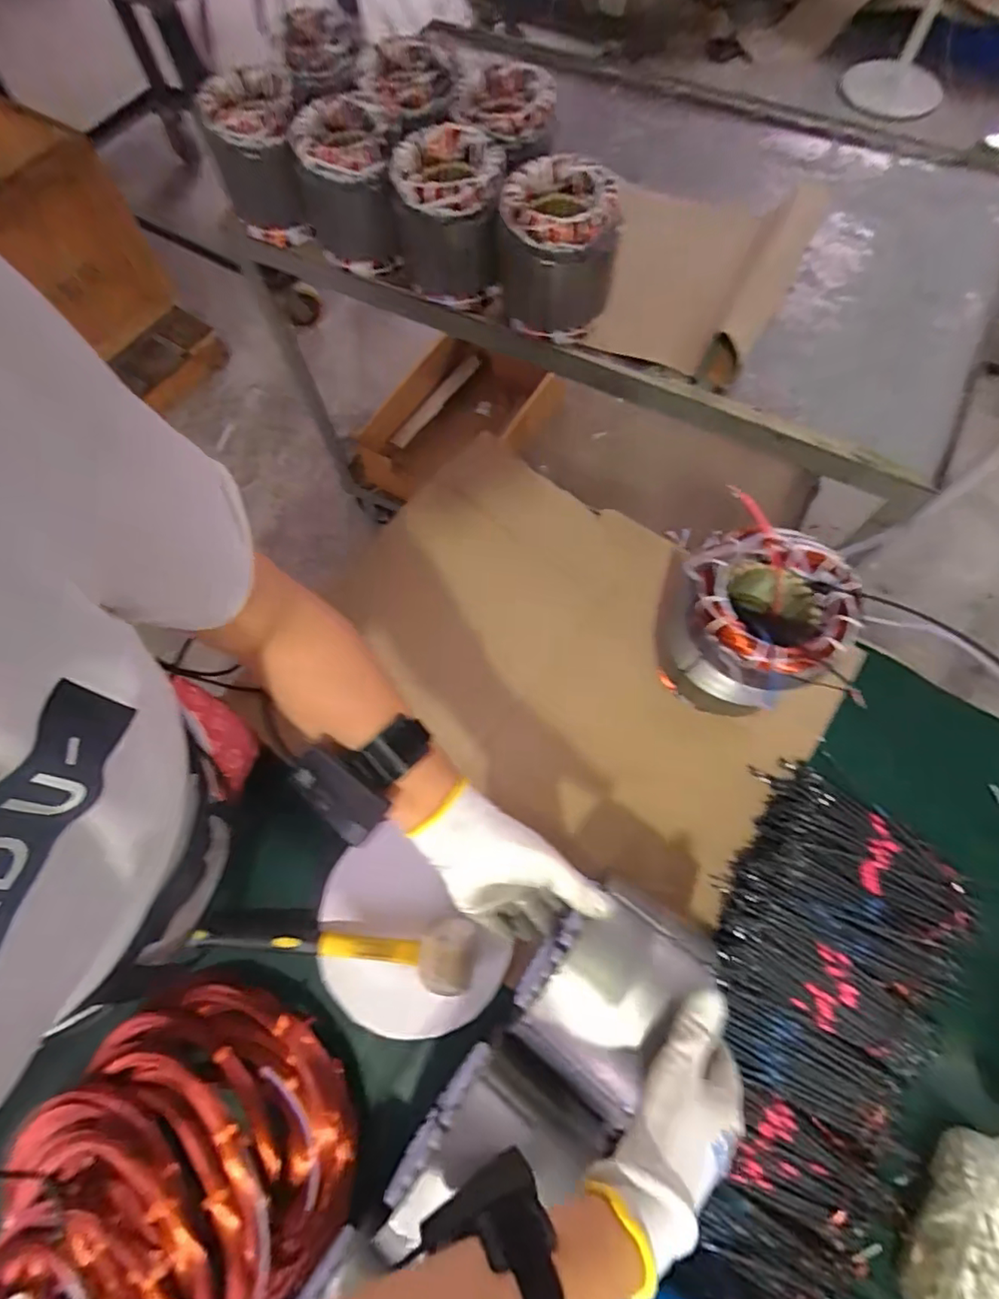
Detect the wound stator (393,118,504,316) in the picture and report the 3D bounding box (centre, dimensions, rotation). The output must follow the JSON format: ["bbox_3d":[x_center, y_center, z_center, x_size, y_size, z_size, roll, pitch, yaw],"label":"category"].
[{"bbox_3d":[-0.065,-0.575,0.752,0.142,0.161,0.144,-4,70,1],"label":"wound stator"}]

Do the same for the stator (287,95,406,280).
[{"bbox_3d":[-0.208,-0.639,0.771,0.130,0.152,0.152,-10,70,-1],"label":"stator"}]

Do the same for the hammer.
[{"bbox_3d":[-0.165,0.286,0.521,0.284,0.047,0.058,0,70,2],"label":"hammer"}]

